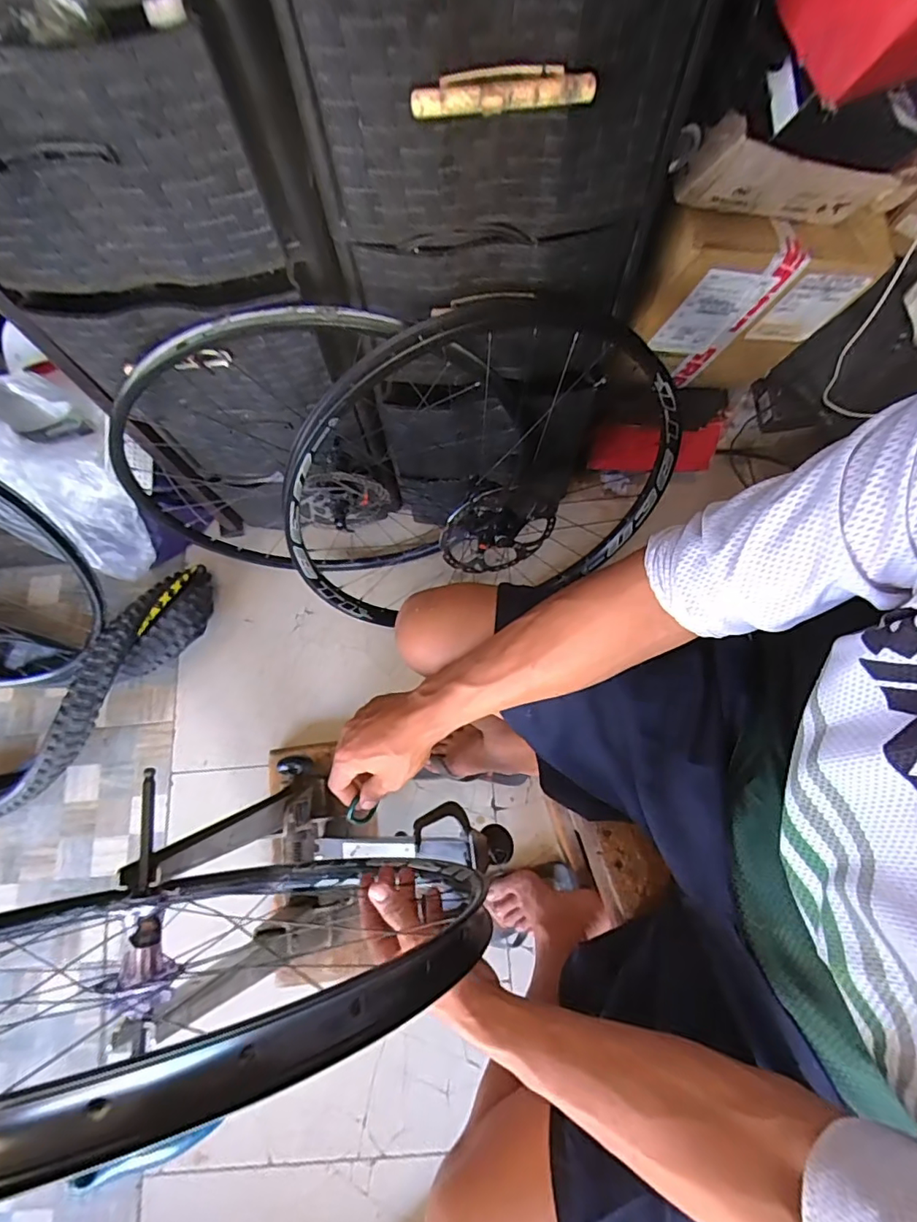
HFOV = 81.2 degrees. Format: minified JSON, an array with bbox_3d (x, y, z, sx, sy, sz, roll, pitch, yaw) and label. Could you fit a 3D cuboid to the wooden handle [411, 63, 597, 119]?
[{"bbox_3d":[0.034,-0.402,0.413,0.139,0.028,0.025,0,73,2],"label":"wooden handle"}]

